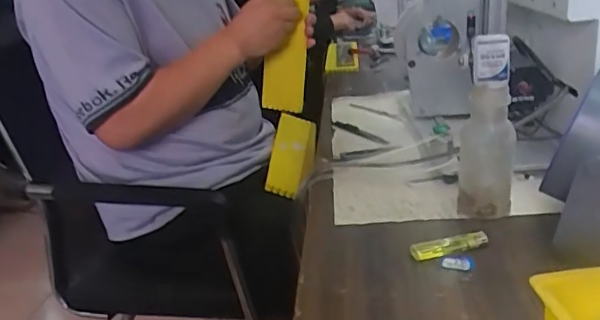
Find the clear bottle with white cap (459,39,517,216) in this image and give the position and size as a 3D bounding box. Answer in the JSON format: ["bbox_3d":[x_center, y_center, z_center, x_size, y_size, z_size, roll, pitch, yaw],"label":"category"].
[{"bbox_3d":[0.201,-0.032,0.606,0.055,0.194,0.044,1,22,14],"label":"clear bottle with white cap"}]

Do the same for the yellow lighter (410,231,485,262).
[{"bbox_3d":[0.153,0.088,0.570,0.080,0.014,0.021,-8,21,-9],"label":"yellow lighter"}]

